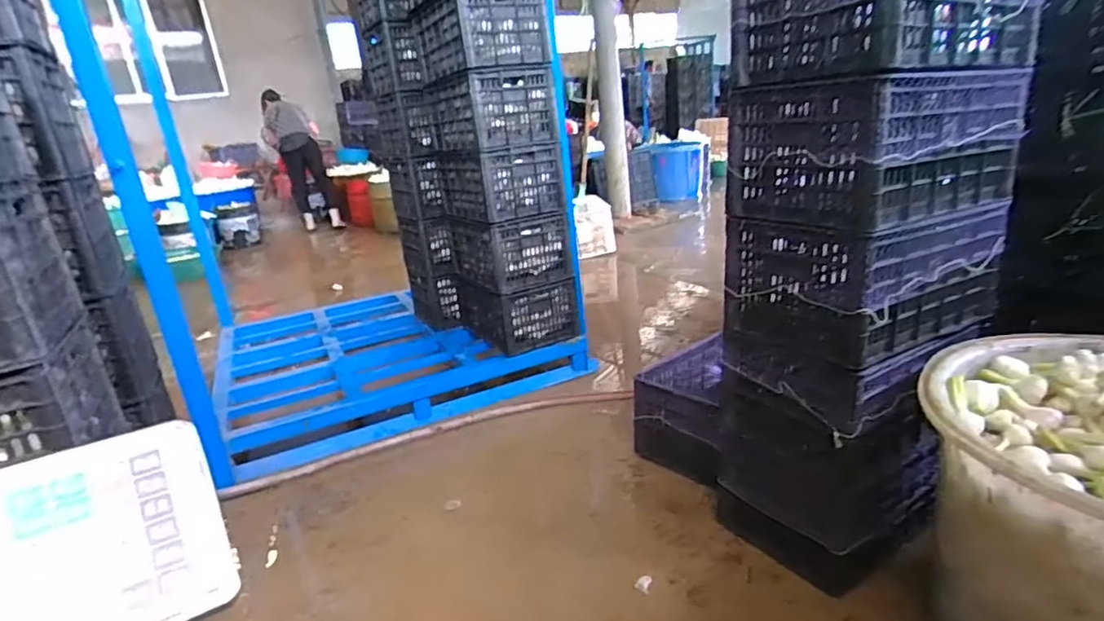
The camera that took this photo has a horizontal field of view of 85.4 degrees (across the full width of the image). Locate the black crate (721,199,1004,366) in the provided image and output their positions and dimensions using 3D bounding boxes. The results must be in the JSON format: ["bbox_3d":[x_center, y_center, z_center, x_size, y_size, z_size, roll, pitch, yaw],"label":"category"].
[{"bbox_3d":[0.591,-0.082,1.150,0.425,0.227,0.289,-17,21,-25],"label":"black crate"}]

